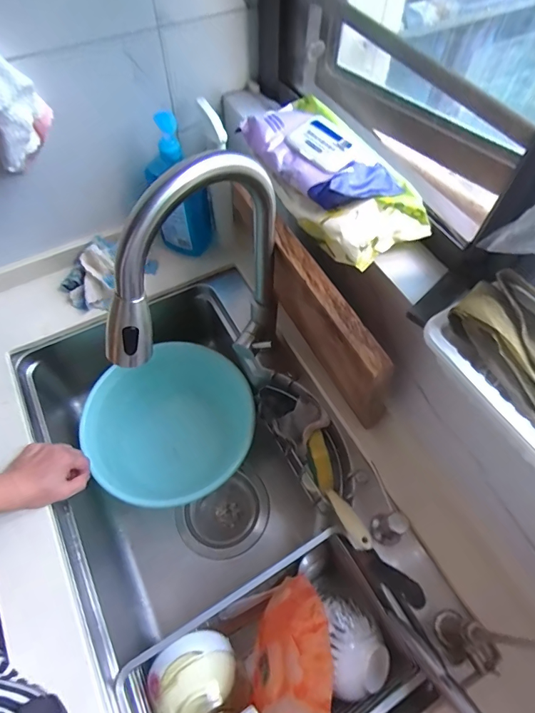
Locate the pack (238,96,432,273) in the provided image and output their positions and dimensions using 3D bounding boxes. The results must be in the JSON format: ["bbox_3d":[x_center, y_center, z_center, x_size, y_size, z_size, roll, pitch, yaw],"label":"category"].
[{"bbox_3d":[0.083,-0.245,0.545,0.138,0.070,0.280,-30,64,-16],"label":"pack"}]

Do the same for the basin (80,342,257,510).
[{"bbox_3d":[-0.182,0.153,0.852,0.285,0.180,0.328,-15,61,-9],"label":"basin"}]

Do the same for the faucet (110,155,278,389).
[{"bbox_3d":[-0.069,-0.049,0.526,0.065,0.404,0.250,39,67,20],"label":"faucet"}]

